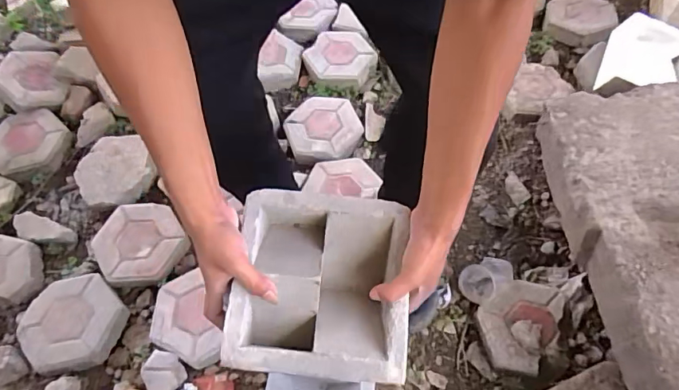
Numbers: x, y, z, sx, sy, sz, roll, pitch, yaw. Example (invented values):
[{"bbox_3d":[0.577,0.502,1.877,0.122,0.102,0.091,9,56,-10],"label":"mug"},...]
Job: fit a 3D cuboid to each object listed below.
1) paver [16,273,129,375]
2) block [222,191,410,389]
[{"bbox_3d":[-0.587,0.269,1.004,0.188,0.053,0.212,-40,65,-21],"label":"paver"},{"bbox_3d":[-0.021,0.105,0.545,0.199,0.080,0.203,6,73,1],"label":"block"}]

